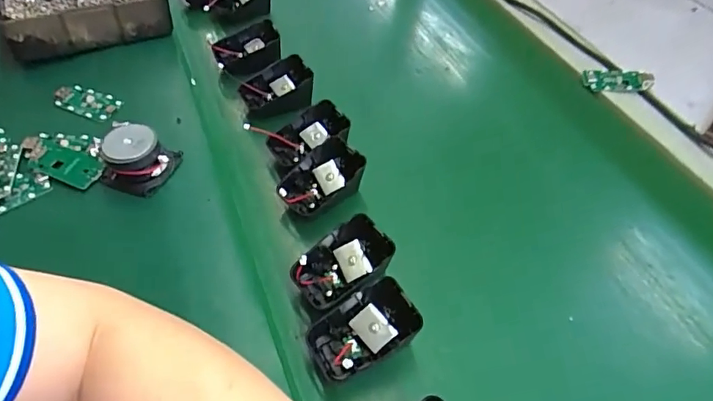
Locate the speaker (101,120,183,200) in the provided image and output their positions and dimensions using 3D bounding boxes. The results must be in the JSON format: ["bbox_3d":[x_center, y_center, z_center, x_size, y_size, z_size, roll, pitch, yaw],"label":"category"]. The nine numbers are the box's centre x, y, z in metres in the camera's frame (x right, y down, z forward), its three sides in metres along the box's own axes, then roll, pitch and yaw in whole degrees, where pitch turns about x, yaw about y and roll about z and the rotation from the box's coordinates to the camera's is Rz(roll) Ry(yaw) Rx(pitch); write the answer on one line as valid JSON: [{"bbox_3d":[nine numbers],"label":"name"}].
[{"bbox_3d":[-0.181,-0.034,0.411,0.054,0.042,0.048,15,54,8],"label":"speaker"}]

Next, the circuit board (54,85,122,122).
[{"bbox_3d":[-0.258,-0.095,0.477,0.061,0.009,0.030,21,56,14],"label":"circuit board"}]

